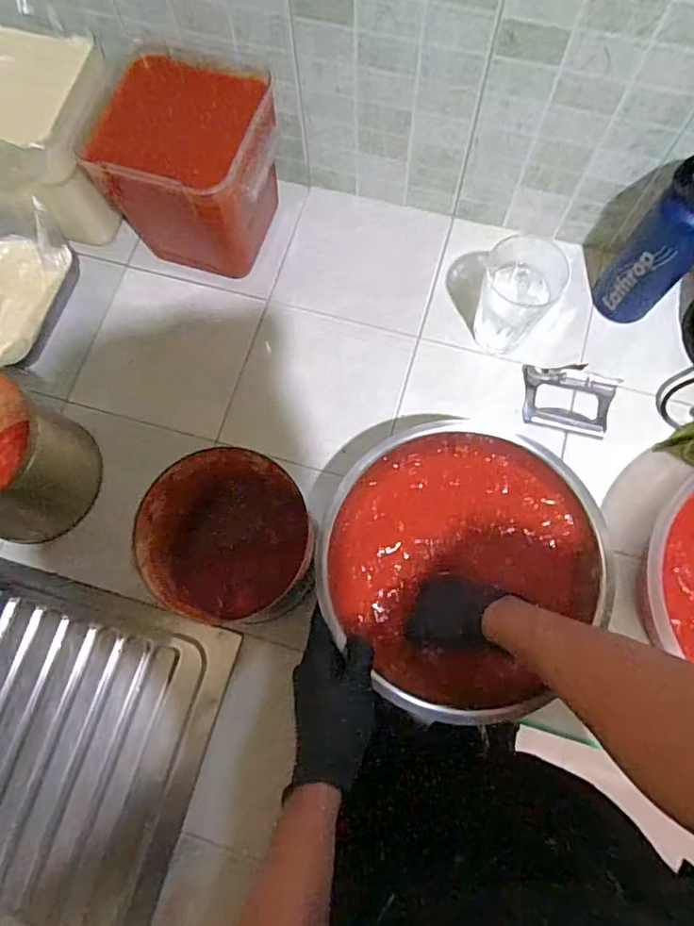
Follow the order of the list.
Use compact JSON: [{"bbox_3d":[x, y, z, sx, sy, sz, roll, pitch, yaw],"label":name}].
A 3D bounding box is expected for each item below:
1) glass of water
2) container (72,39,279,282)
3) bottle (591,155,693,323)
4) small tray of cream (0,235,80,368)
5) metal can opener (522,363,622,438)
[{"bbox_3d":[0.194,-0.190,0.648,0.079,0.110,0.092,14,76,6],"label":"glass of water"},{"bbox_3d":[-0.175,-0.325,0.657,0.182,0.178,0.131,14,76,6],"label":"container"},{"bbox_3d":[0.338,-0.230,0.595,0.066,0.229,0.063,-1,75,2],"label":"bottle"},{"bbox_3d":[-0.422,-0.202,0.685,0.118,0.035,0.172,11,75,5],"label":"small tray of cream"},{"bbox_3d":[0.265,-0.078,0.665,0.107,0.010,0.083,15,76,6],"label":"metal can opener"}]

